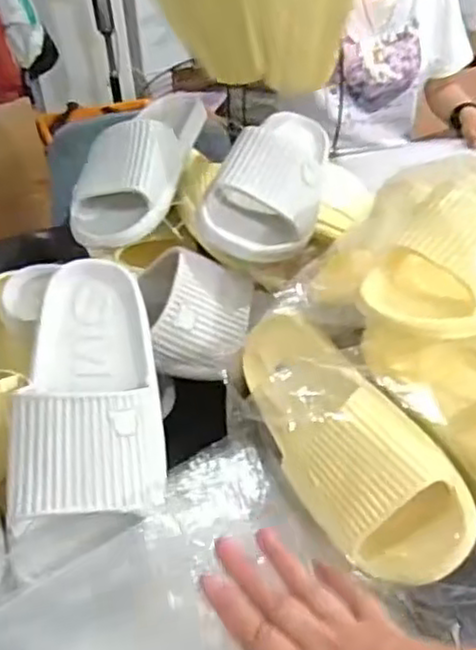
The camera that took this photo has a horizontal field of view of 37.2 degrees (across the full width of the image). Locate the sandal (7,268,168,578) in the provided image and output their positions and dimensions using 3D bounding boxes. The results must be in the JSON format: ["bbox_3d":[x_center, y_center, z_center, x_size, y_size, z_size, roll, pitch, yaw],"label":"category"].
[{"bbox_3d":[-0.109,0.052,0.535,0.107,0.072,0.255,-3,55,1],"label":"sandal"}]

